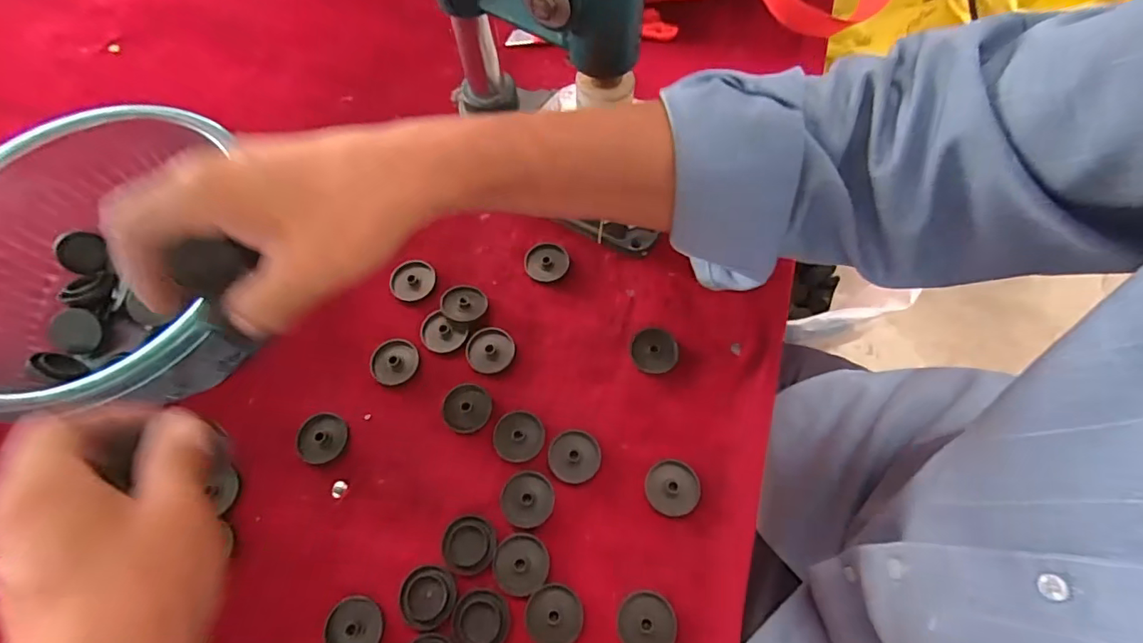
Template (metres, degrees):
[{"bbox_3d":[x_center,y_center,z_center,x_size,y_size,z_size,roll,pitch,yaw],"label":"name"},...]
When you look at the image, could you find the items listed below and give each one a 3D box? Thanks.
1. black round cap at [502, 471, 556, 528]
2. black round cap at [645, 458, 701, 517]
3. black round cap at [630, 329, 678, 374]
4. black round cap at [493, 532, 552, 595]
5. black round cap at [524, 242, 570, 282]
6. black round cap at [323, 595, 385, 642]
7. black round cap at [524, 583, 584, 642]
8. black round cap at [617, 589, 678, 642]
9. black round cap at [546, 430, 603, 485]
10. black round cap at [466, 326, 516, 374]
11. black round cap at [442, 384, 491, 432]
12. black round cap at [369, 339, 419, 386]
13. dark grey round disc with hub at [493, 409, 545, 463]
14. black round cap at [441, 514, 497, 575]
[{"bbox_3d":[-0.028,0.110,0.324,0.032,0.004,0.032,-1,66,2],"label":"black round cap"},{"bbox_3d":[0.063,0.103,0.325,0.033,0.004,0.033,-1,66,2],"label":"black round cap"},{"bbox_3d":[0.058,0.021,0.365,0.031,0.007,0.032,-1,66,2],"label":"black round cap"},{"bbox_3d":[-0.030,0.144,0.310,0.032,0.004,0.032,-1,66,2],"label":"black round cap"},{"bbox_3d":[-0.019,-0.045,0.394,0.032,0.009,0.028,4,67,4],"label":"black round cap"},{"bbox_3d":[-0.126,0.177,0.300,0.033,0.005,0.032,-1,66,2],"label":"black round cap"},{"bbox_3d":[-0.010,0.169,0.299,0.032,0.005,0.032,-1,66,2],"label":"black round cap"},{"bbox_3d":[0.043,0.172,0.296,0.032,0.005,0.033,-1,66,2],"label":"black round cap"},{"bbox_3d":[0.002,0.086,0.333,0.033,0.004,0.033,-1,66,2],"label":"black round cap"},{"bbox_3d":[-0.057,0.019,0.366,0.033,0.004,0.033,-1,66,2],"label":"black round cap"},{"bbox_3d":[-0.071,0.058,0.350,0.032,0.004,0.032,-1,66,2],"label":"black round cap"},{"bbox_3d":[-0.125,0.028,0.366,0.033,0.005,0.033,-1,66,2],"label":"black round cap"},{"bbox_3d":[-0.034,0.075,0.341,0.032,0.004,0.032,-1,66,2],"label":"dark grey round disc with hub"},{"bbox_3d":[-0.062,0.135,0.317,0.032,0.004,0.032,-1,66,2],"label":"black round cap"}]

